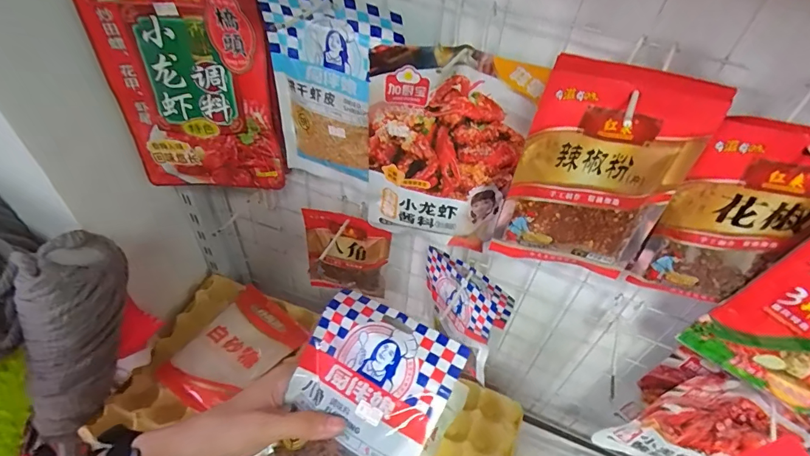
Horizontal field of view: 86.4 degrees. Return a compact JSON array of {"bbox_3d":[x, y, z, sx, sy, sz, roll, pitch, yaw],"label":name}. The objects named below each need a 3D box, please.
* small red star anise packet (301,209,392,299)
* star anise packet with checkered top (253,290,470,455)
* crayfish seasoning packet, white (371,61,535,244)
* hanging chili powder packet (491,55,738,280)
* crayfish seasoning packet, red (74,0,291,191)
[{"bbox_3d":[-0.089,0.048,0.649,0.126,0.170,0.022,10,48,5],"label":"small red star anise packet"},{"bbox_3d":[-0.046,0.157,0.351,0.122,0.016,0.188,25,78,20],"label":"star anise packet with checkered top"},{"bbox_3d":[0.038,-0.070,0.459,0.154,0.201,0.024,10,48,5],"label":"crayfish seasoning packet, white"},{"bbox_3d":[0.159,-0.039,0.368,0.126,0.186,0.023,12,38,3],"label":"hanging chili powder packet"},{"bbox_3d":[-0.241,-0.149,0.497,0.176,0.264,0.040,-3,43,-6],"label":"crayfish seasoning packet, red"}]

